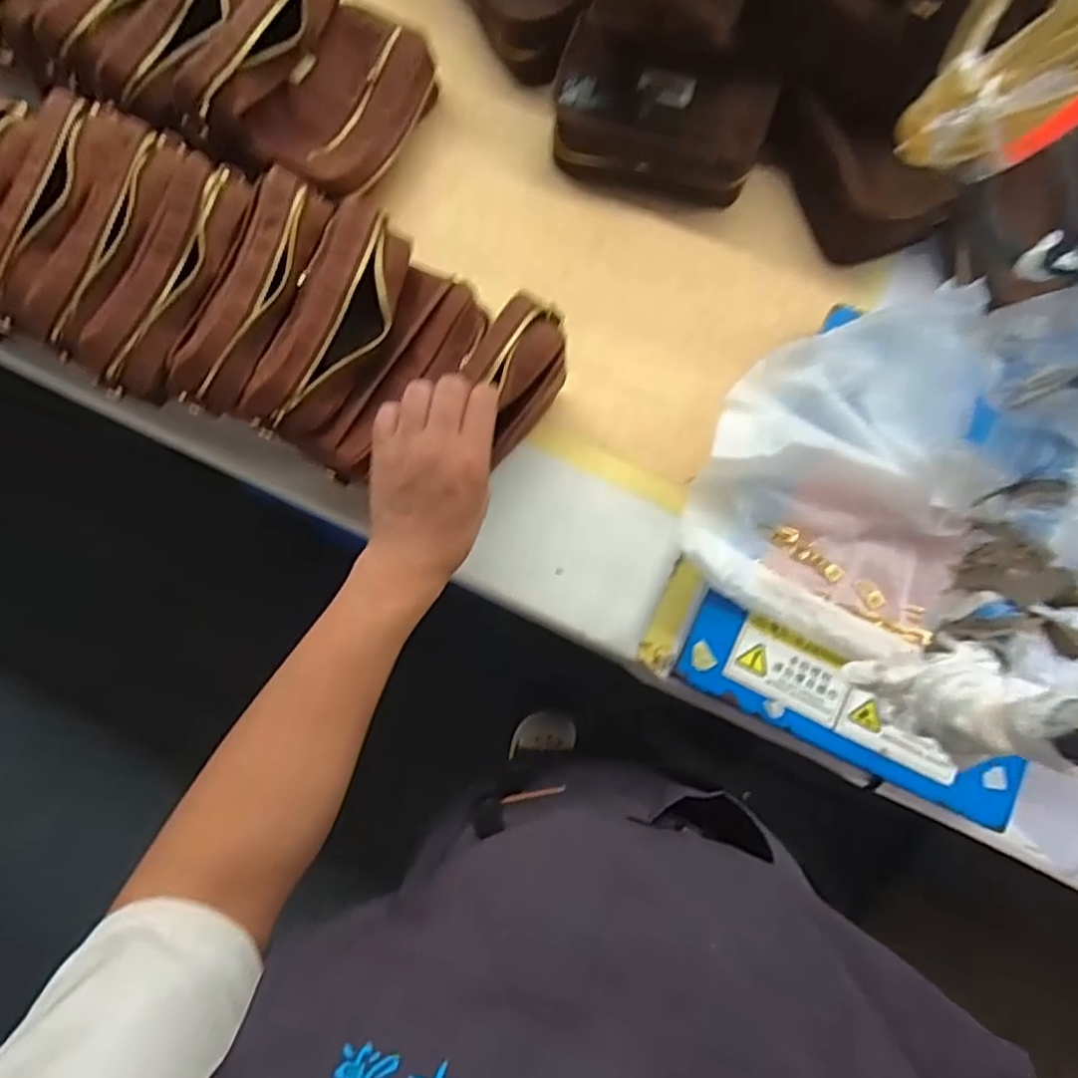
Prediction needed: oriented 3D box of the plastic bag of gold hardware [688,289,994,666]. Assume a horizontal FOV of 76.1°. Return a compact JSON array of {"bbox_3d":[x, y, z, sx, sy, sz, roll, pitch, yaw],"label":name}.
[{"bbox_3d":[0.238,-0.068,0.529,0.194,0.072,0.276,21,80,5],"label":"plastic bag of gold hardware"}]

